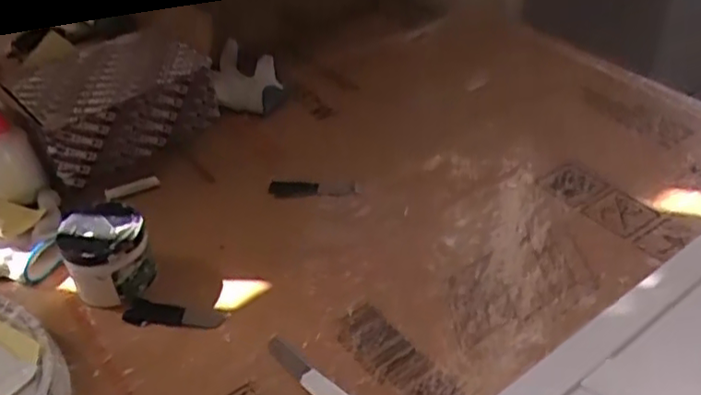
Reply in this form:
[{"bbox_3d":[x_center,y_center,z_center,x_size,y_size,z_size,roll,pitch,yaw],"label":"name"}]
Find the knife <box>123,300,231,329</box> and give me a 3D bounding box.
[{"bbox_3d":[-0.185,0.124,0.690,0.104,0.010,0.028,4,37,8],"label":"knife"}]

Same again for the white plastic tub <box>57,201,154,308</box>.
[{"bbox_3d":[-0.262,0.064,0.714,0.088,0.078,0.093,-18,39,-20],"label":"white plastic tub"}]

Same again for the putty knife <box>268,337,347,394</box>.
[{"bbox_3d":[-0.041,0.169,0.621,0.022,0.012,0.126,-29,44,-32],"label":"putty knife"}]

